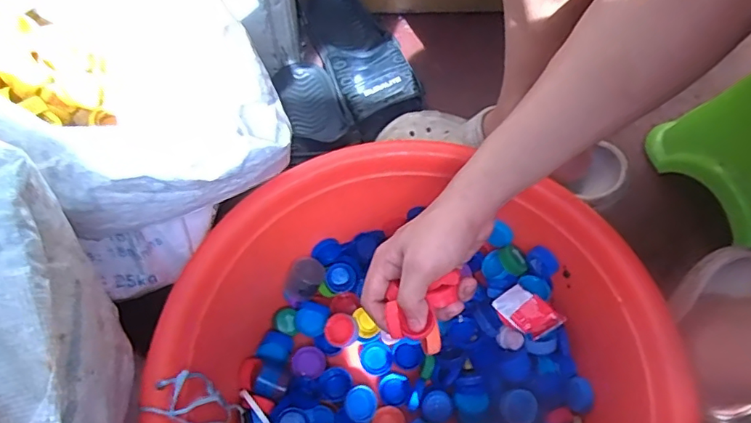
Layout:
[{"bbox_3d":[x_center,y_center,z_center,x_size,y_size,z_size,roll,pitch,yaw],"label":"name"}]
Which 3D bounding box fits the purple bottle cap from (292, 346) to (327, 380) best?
[{"bbox_3d":[-0.064,0.144,0.490,0.031,0.011,0.031,0,62,0],"label":"purple bottle cap"}]

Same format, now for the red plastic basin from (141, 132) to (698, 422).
[{"bbox_3d":[0.021,0.144,0.430,0.355,0.143,0.382,0,62,0],"label":"red plastic basin"}]

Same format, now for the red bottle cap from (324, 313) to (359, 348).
[{"bbox_3d":[-0.034,0.117,0.504,0.032,0.015,0.031,0,62,0],"label":"red bottle cap"}]

